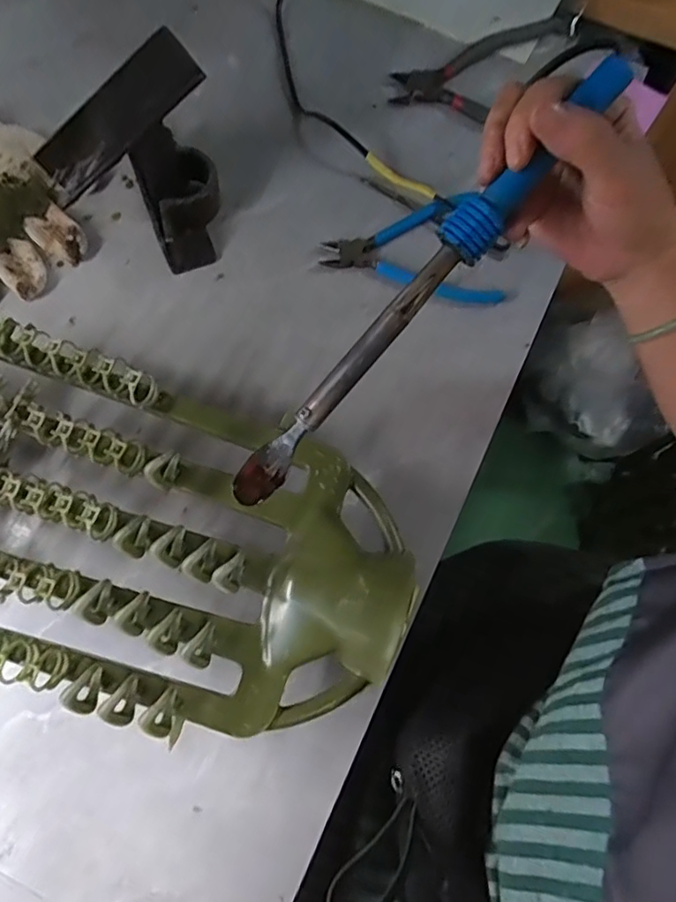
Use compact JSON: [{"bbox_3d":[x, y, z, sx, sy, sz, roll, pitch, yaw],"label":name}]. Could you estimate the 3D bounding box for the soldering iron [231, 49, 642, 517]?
[{"bbox_3d":[0.041,-0.082,0.306,0.025,0.030,0.287,45,102,12],"label":"soldering iron"}]

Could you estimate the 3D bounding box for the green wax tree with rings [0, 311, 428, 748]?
[{"bbox_3d":[-0.128,0.046,0.338,0.344,0.056,0.195,20,73,6],"label":"green wax tree with rings"}]

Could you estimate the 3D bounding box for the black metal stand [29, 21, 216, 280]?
[{"bbox_3d":[-0.146,-0.205,0.434,0.127,0.117,0.091,-24,74,-8],"label":"black metal stand"}]

